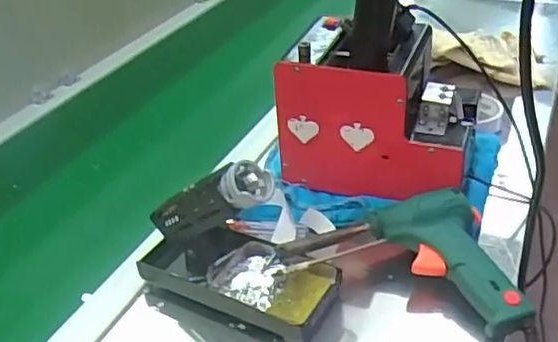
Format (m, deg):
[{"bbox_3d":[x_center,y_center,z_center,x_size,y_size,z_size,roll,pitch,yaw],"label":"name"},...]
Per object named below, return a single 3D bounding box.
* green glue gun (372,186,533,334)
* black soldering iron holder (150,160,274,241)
[{"bbox_3d":[0.133,0.069,0.486,0.096,0.036,0.121,-6,33,-1],"label":"green glue gun"},{"bbox_3d":[-0.061,0.028,0.475,0.121,0.037,0.028,-27,21,33],"label":"black soldering iron holder"}]

